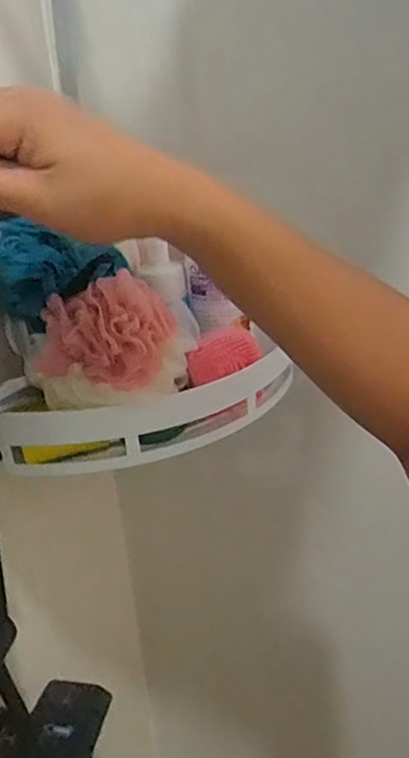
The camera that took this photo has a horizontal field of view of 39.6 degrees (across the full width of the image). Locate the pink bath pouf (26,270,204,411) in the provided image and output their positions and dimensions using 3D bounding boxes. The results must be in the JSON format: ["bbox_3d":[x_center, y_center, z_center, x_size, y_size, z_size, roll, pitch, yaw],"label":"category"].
[{"bbox_3d":[-0.075,-0.034,0.459,0.121,0.088,0.087,0,23,12],"label":"pink bath pouf"}]

